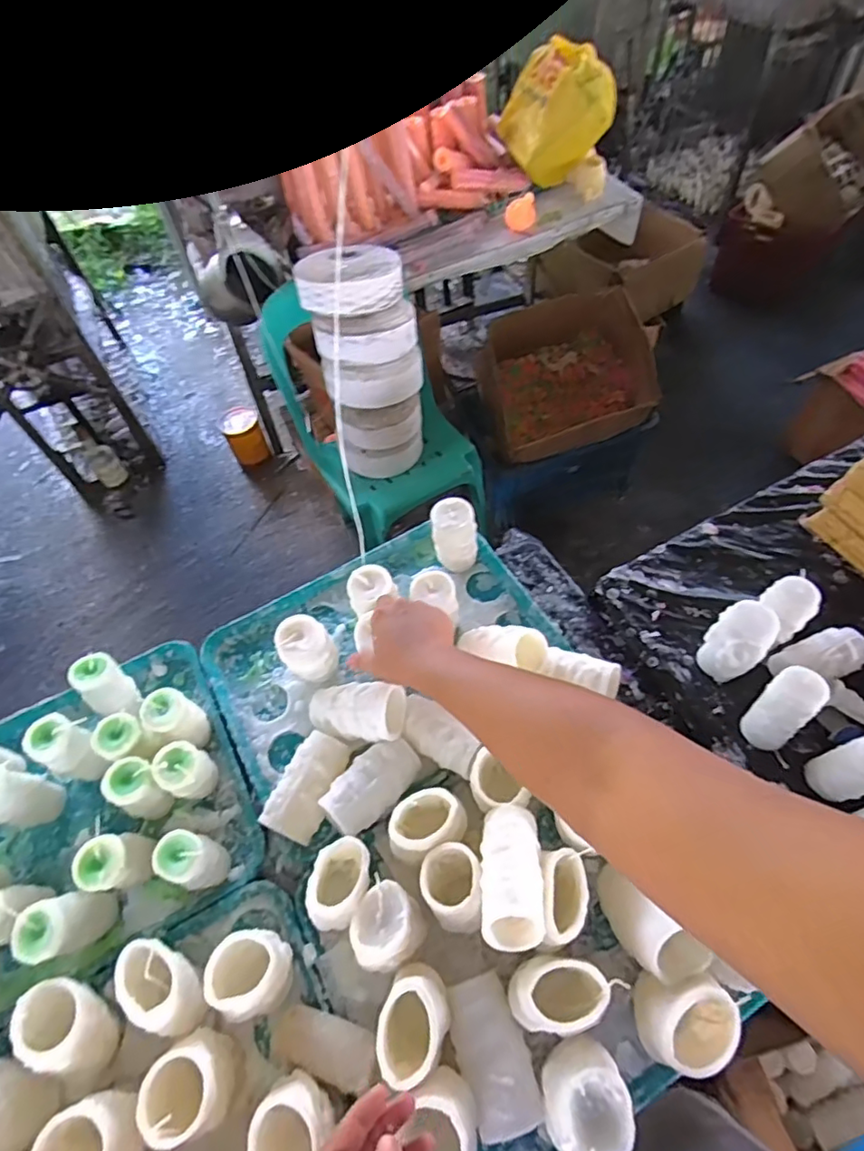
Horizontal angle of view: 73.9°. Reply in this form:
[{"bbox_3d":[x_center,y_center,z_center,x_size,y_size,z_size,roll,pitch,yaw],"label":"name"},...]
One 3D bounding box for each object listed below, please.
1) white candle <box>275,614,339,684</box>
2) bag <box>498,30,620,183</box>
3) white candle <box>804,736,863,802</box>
[{"bbox_3d":[-0.159,0.103,0.751,0.063,0.105,0.060,-2,58,3],"label":"white candle"},{"bbox_3d":[0.317,-1.190,1.479,0.224,0.250,0.242,-13,58,-4],"label":"bag"},{"bbox_3d":[0.442,0.202,0.593,0.055,0.093,0.053,-12,58,-3],"label":"white candle"}]

